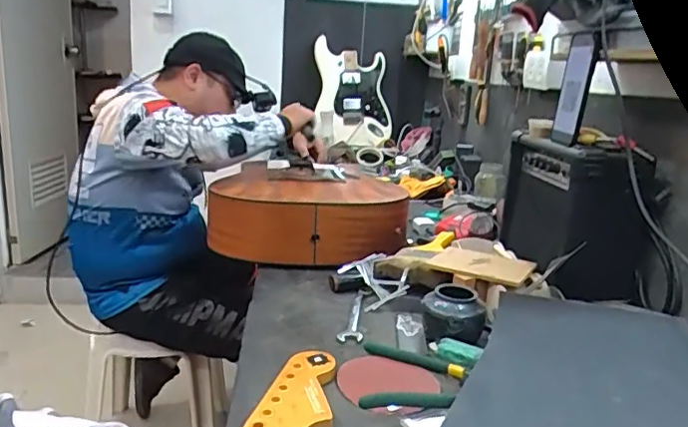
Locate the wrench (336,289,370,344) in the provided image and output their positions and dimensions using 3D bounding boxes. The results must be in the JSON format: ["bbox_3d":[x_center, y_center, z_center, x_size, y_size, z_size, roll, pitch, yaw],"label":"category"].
[{"bbox_3d":[0.019,0.147,0.843,0.034,0.004,0.174,5,15,7],"label":"wrench"}]

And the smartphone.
[{"bbox_3d":[0.337,-0.179,0.833,0.012,0.158,0.082,5,17,-8],"label":"smartphone"}]

